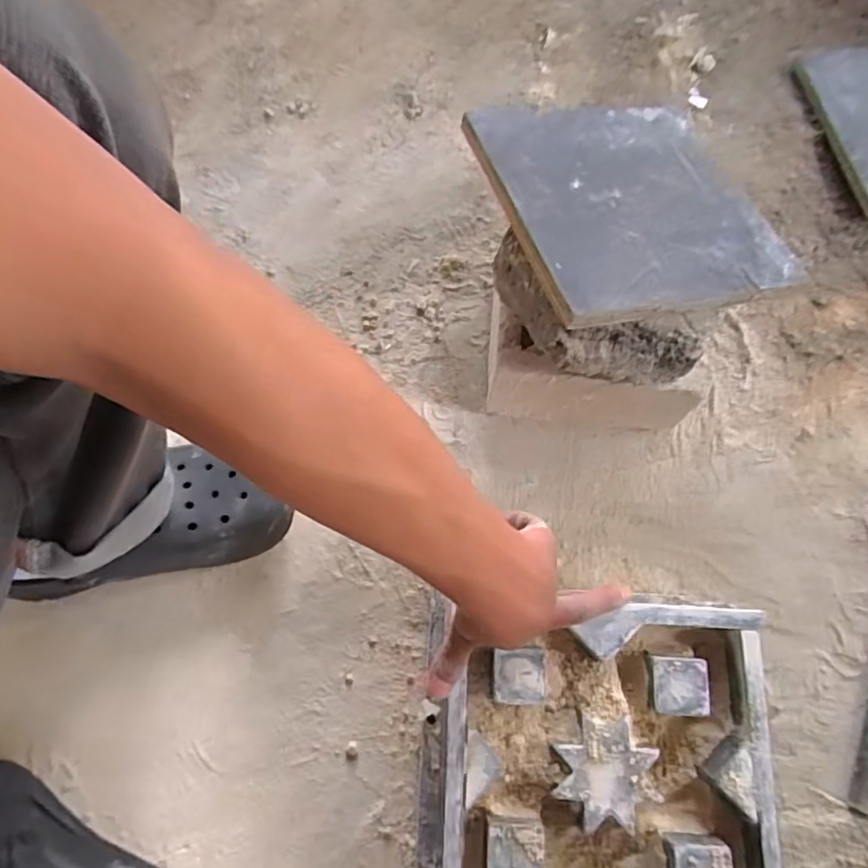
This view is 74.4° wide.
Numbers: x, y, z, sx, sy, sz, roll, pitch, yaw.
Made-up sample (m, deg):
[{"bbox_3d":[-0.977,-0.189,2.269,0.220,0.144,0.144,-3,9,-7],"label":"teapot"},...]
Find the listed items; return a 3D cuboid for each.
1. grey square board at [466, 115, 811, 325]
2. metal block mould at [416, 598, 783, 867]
[{"bbox_3d":[0.175,-0.211,0.513,0.253,0.012,0.241,-13,66,-19],"label":"grey square board"},{"bbox_3d":[0.112,0.237,0.406,0.237,0.040,0.221,2,73,1],"label":"metal block mould"}]

